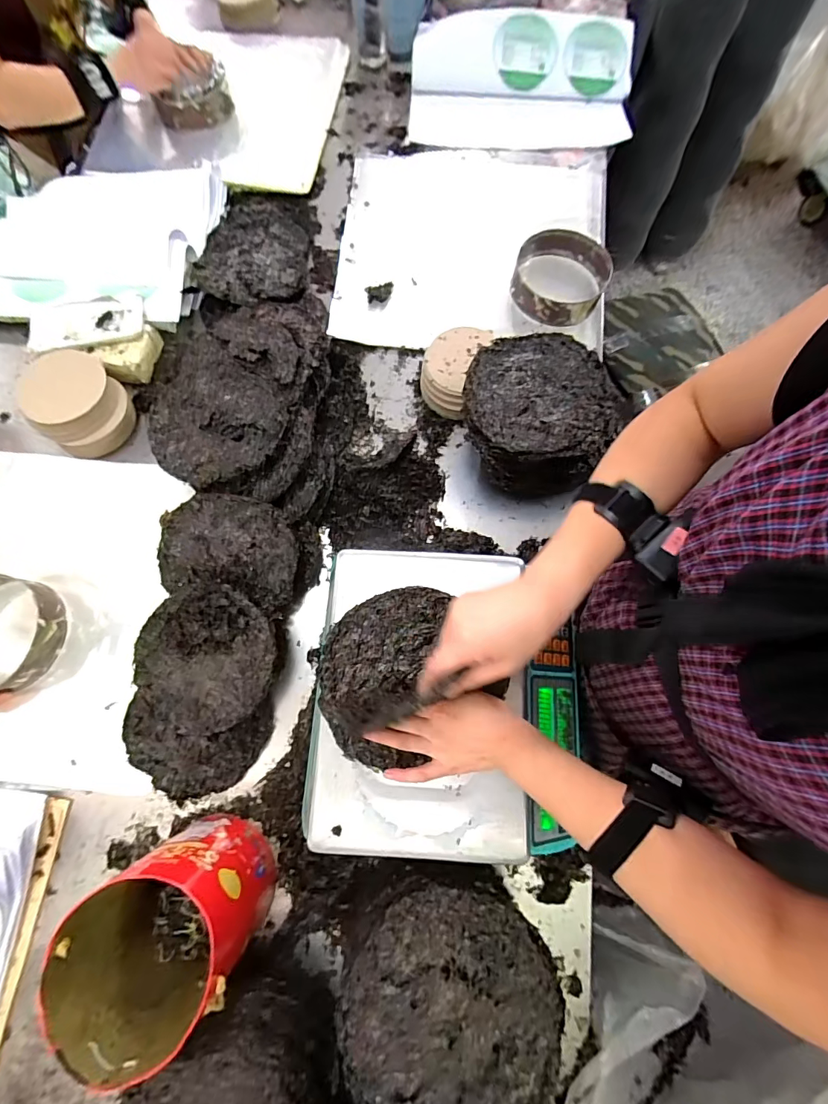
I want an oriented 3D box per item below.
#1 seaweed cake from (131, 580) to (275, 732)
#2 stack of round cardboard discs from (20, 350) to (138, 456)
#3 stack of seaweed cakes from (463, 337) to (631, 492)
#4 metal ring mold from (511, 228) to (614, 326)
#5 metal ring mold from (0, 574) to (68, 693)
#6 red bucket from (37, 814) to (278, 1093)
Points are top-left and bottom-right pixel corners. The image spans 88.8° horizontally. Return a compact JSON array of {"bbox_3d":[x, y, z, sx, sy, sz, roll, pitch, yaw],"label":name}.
[{"bbox_3d":[-0.291,0.145,0.588,0.188,0.022,0.186,0,89,3],"label":"seaweed cake"},{"bbox_3d":[-0.574,-0.254,0.729,0.147,0.096,0.140,43,78,13],"label":"stack of round cardboard discs"},{"bbox_3d":[0.190,-0.203,0.674,0.221,0.161,0.190,4,72,2],"label":"stack of seaweed cakes"},{"bbox_3d":[0.279,-0.519,0.805,0.170,0.066,0.184,0,72,1],"label":"metal ring mold"},{"bbox_3d":[-0.631,0.121,0.633,0.182,0.049,0.170,0,72,1],"label":"metal ring mold"},{"bbox_3d":[-0.269,0.425,0.487,0.176,0.174,0.161,0,72,1],"label":"red bucket"}]

